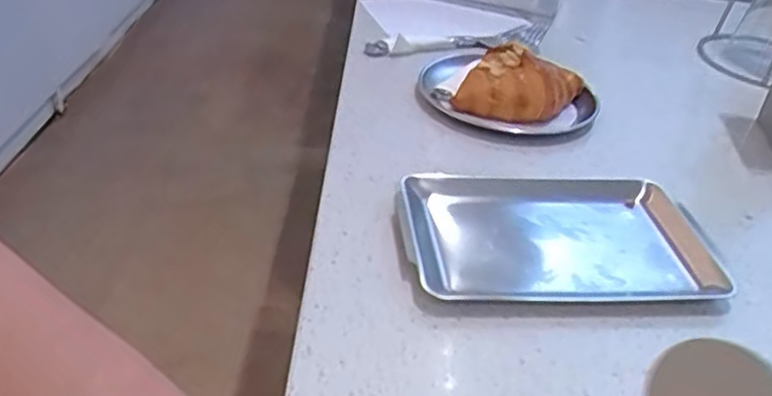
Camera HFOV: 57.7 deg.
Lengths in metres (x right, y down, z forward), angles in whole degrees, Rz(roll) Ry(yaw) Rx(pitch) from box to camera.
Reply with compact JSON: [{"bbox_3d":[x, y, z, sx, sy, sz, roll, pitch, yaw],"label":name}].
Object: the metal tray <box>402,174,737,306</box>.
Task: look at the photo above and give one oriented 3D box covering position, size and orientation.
[{"bbox_3d":[0.123,0.029,0.499,0.224,0.020,0.137,1,34,-9],"label":"metal tray"}]

